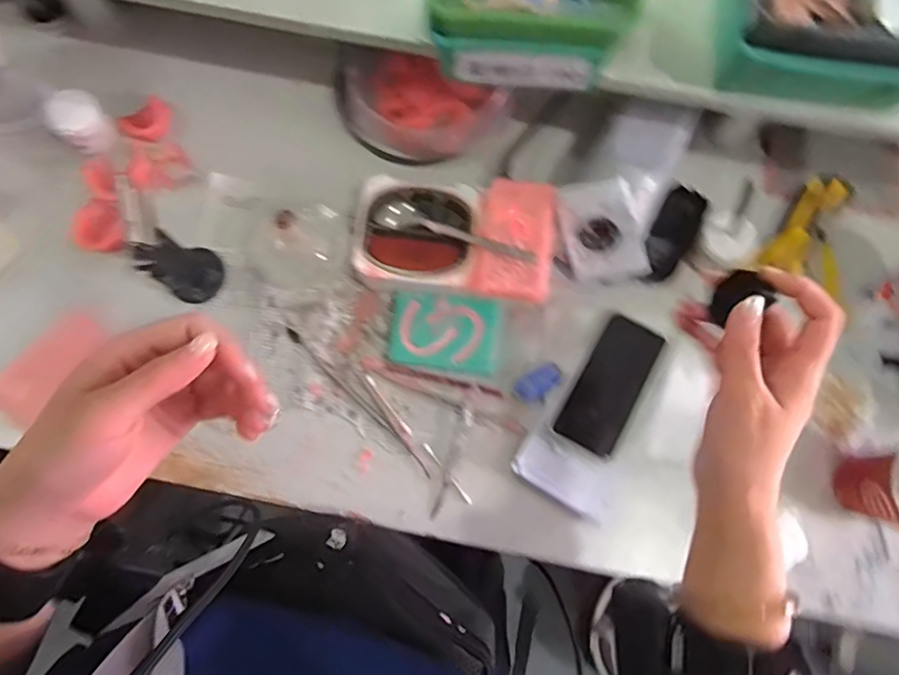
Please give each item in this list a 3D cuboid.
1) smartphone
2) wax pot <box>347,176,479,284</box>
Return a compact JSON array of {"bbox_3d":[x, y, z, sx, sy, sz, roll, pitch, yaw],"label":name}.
[{"bbox_3d":[0.164,0.048,0.584,0.059,0.005,0.134,28,86,19],"label":"smartphone"},{"bbox_3d":[-0.034,-0.102,0.584,0.120,0.050,0.110,0,81,0],"label":"wax pot"}]

